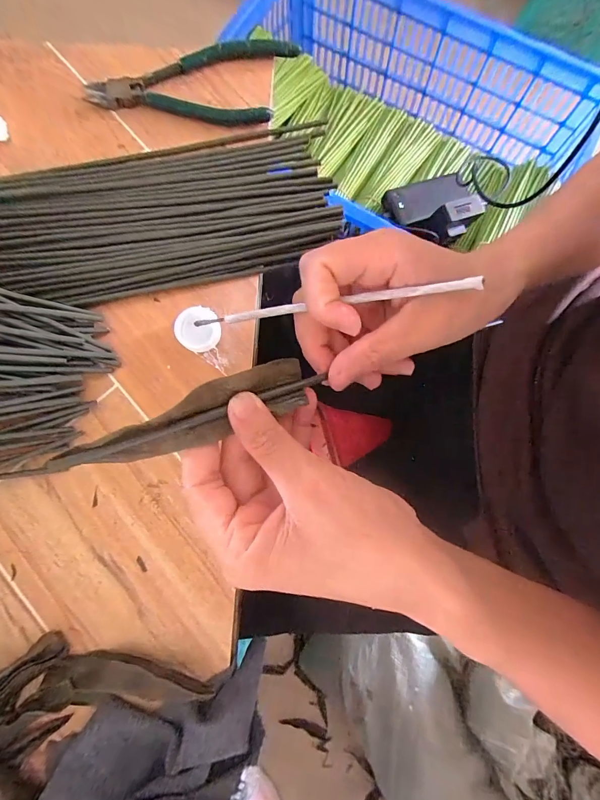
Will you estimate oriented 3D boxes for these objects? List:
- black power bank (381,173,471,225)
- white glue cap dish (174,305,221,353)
[{"bbox_3d":[0.213,-0.350,0.640,0.134,0.025,0.064,-17,78,-2],"label":"black power bank"},{"bbox_3d":[-0.077,-0.054,0.281,0.032,0.010,0.032,0,78,1],"label":"white glue cap dish"}]

